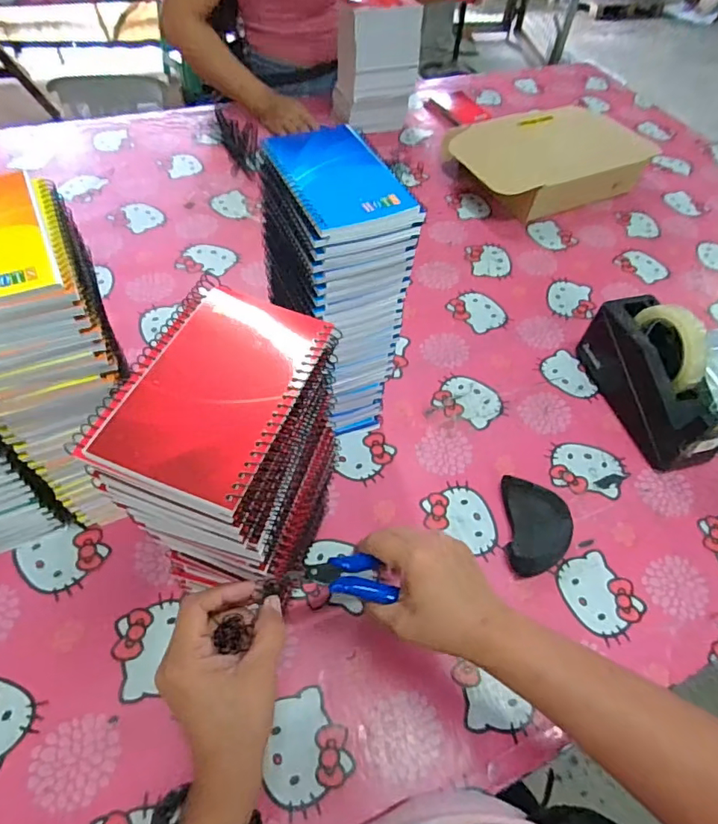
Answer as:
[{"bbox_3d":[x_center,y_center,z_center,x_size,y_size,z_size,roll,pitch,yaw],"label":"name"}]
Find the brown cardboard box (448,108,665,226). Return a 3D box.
[{"bbox_3d":[0.338,-0.457,0.918,0.332,0.091,0.206,-22,59,-19],"label":"brown cardboard box"}]

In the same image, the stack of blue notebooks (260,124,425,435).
[{"bbox_3d":[-0.028,-0.107,0.518,0.092,0.290,0.136,-20,59,-18],"label":"stack of blue notebooks"}]

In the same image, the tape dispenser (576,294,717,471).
[{"bbox_3d":[0.359,-0.045,0.610,0.073,0.123,0.203,-14,57,-14],"label":"tape dispenser"}]

